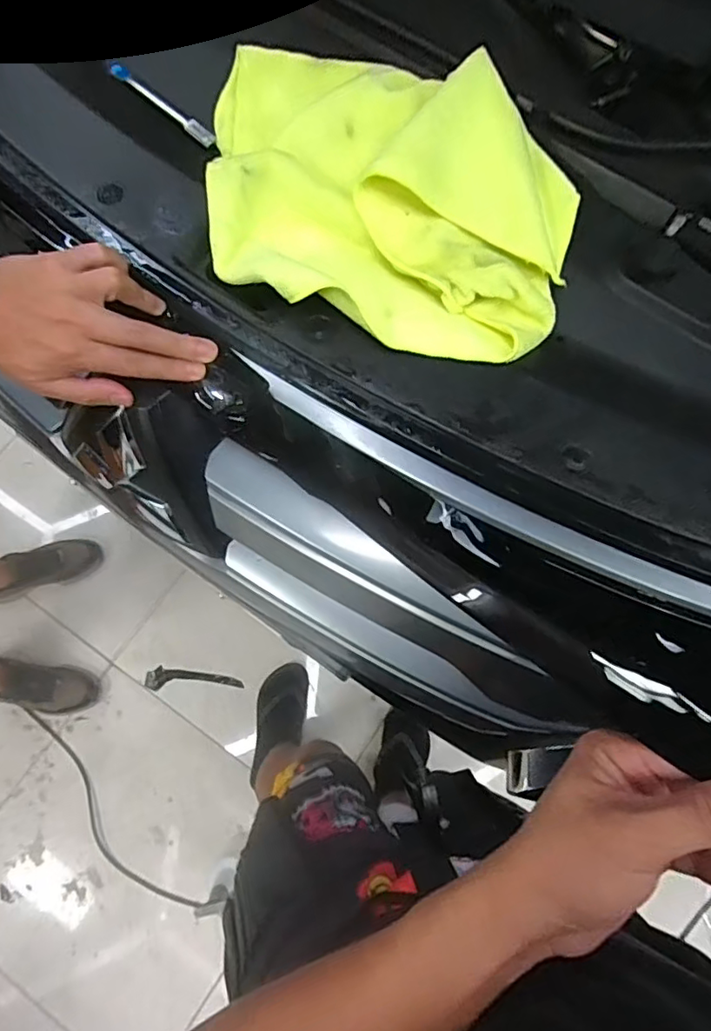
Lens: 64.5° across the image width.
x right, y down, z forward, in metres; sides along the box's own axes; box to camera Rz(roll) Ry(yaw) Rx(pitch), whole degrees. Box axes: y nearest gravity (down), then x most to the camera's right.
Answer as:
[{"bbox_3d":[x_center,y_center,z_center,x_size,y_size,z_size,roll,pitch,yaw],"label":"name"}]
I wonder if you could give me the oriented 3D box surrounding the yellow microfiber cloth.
[{"bbox_3d":[0.015,-0.239,0.418,0.304,0.052,0.214,21,76,5],"label":"yellow microfiber cloth"}]

